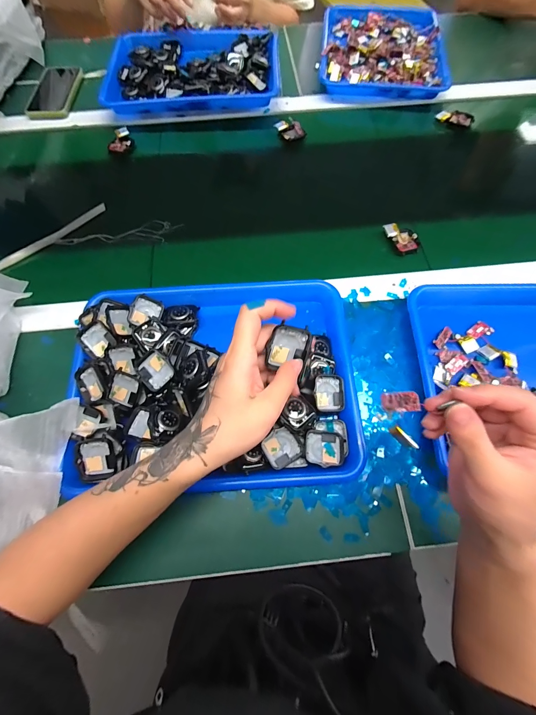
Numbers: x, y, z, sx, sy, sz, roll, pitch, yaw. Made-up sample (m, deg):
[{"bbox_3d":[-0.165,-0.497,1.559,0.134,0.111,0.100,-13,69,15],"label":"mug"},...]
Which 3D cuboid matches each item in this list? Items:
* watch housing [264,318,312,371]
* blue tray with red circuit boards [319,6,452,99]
[{"bbox_3d":[0.019,-0.009,0.274,0.036,0.008,0.044,14,112,-14],"label":"watch housing"},{"bbox_3d":[0.242,-0.666,0.648,0.246,0.040,0.328,5,70,3],"label":"blue tray with red circuit boards"}]

